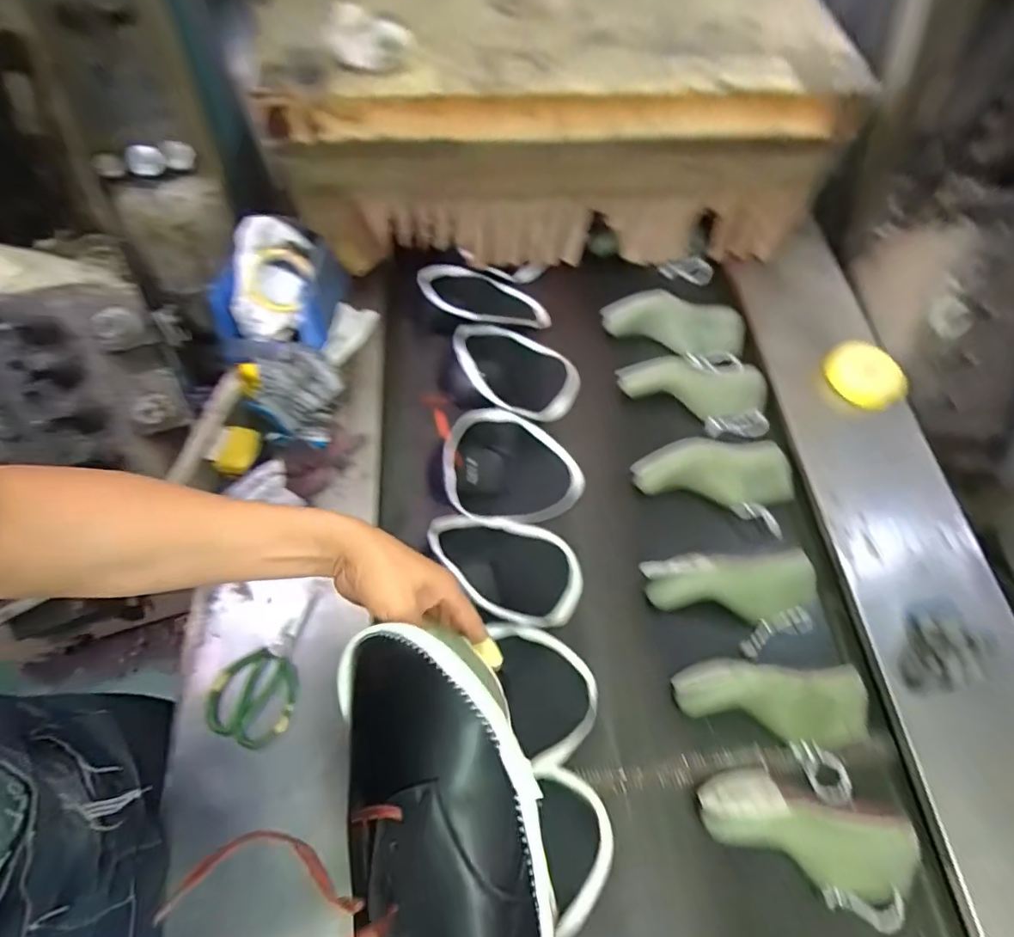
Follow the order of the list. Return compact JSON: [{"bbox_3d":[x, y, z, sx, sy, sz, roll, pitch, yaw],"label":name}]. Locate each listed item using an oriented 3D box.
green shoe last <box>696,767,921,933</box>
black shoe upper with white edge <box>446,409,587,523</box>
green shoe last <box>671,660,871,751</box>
[{"bbox_3d":[0.344,0.429,0.585,0.236,0.066,0.110,17,66,5],"label":"green shoe last"},{"bbox_3d":[0.010,-0.001,0.793,0.218,0.079,0.175,3,66,-2],"label":"black shoe upper with white edge"},{"bbox_3d":[0.345,0.299,0.649,0.249,0.058,0.095,4,66,-1],"label":"green shoe last"}]

